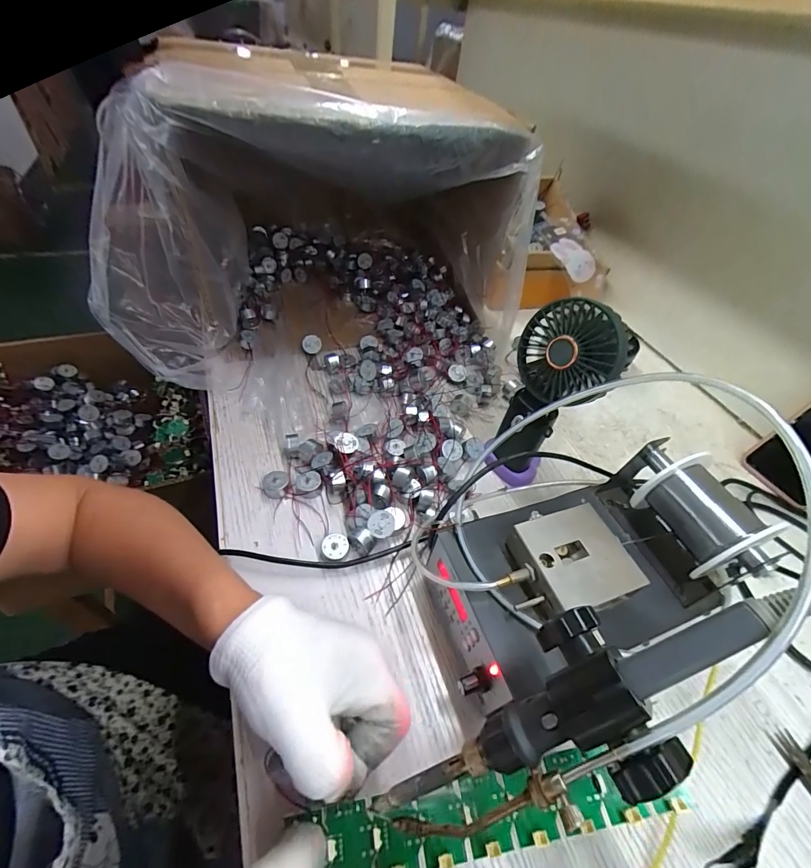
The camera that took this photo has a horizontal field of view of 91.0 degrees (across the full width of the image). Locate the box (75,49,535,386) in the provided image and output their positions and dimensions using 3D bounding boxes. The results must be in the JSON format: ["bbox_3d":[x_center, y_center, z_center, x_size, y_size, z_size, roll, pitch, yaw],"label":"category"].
[{"bbox_3d":[-0.115,-0.279,0.506,0.459,0.276,0.326,-12,51,-17],"label":"box"}]

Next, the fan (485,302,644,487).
[{"bbox_3d":[0.137,-0.030,0.382,0.077,0.193,0.082,18,49,10],"label":"fan"}]

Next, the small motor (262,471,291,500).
[{"bbox_3d":[-0.121,0.048,0.375,0.024,0.013,0.024,3,48,-4],"label":"small motor"}]

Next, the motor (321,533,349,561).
[{"bbox_3d":[-0.060,0.097,0.340,0.022,0.013,0.021,3,48,-4],"label":"motor"}]

